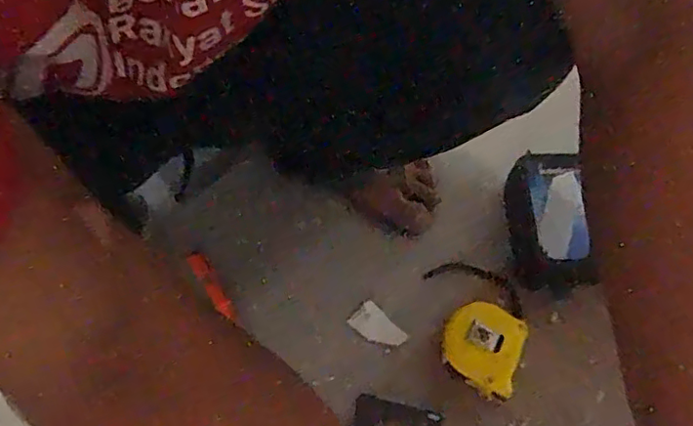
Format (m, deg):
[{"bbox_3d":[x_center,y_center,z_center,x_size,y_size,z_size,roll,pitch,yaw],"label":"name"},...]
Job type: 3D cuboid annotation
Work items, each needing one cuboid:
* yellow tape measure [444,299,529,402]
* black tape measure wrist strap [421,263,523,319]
[{"bbox_3d":[0.133,0.135,0.568,0.074,0.046,0.081,22,65,11],"label":"yellow tape measure"},{"bbox_3d":[0.139,0.075,0.606,0.108,0.004,0.033,21,73,22],"label":"black tape measure wrist strap"}]

